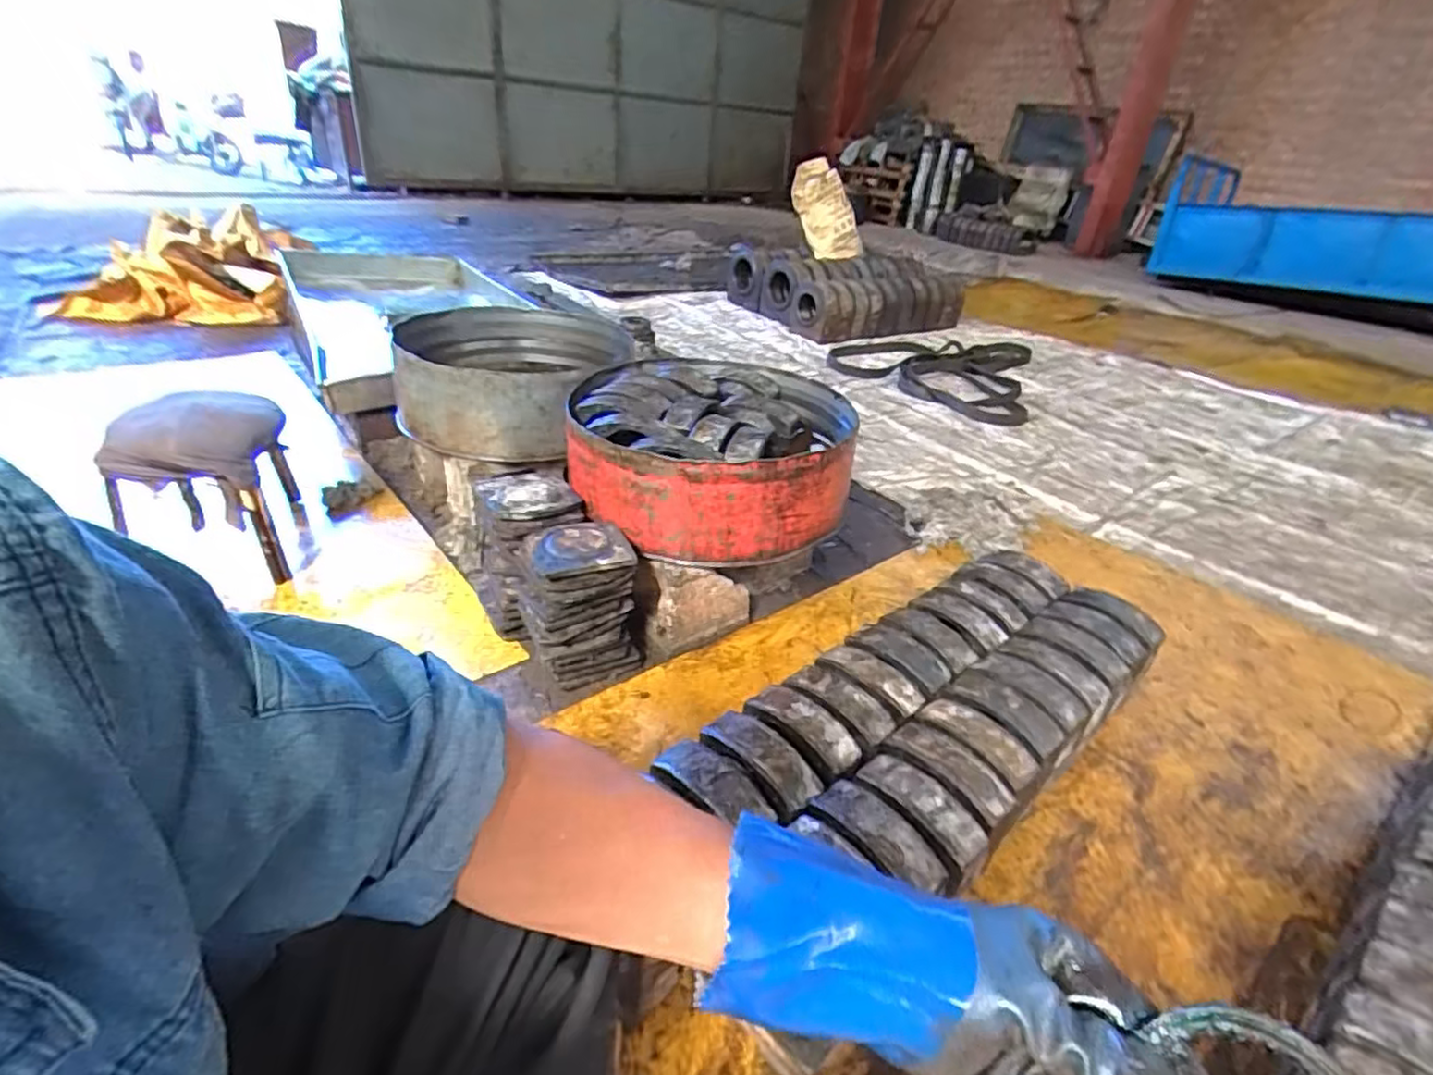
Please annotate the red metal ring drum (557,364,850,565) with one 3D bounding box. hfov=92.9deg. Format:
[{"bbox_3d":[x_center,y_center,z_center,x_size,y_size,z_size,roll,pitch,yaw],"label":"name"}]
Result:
[{"bbox_3d":[-0.002,-0.169,1.373,0.510,0.203,0.514,8,31,5],"label":"red metal ring drum"}]

